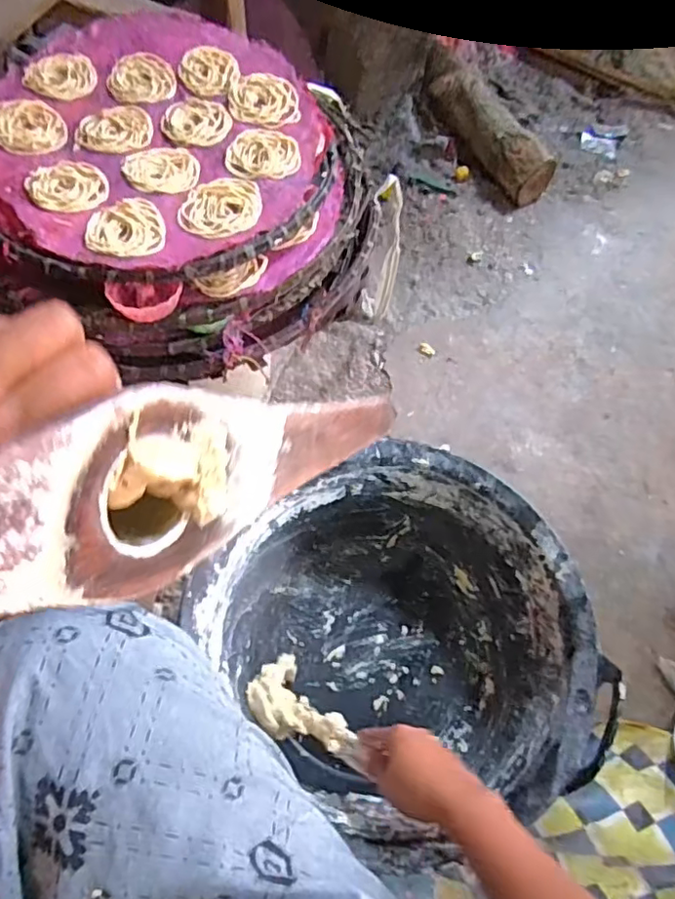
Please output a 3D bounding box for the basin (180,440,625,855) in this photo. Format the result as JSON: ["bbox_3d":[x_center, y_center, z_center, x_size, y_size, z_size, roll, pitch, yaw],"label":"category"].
[{"bbox_3d":[0.075,0.208,0.693,0.359,0.175,0.391,1,62,-2],"label":"basin"}]

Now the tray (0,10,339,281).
[{"bbox_3d":[-0.179,-0.312,0.592,0.340,0.019,0.368,1,62,-2],"label":"tray"}]

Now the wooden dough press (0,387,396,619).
[{"bbox_3d":[-0.064,0.016,0.182,0.030,0.050,0.298,42,29,18],"label":"wooden dough press"}]

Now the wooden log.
[{"bbox_3d":[0.291,-0.661,1.218,0.099,0.098,0.385,-23,65,-13],"label":"wooden log"}]

